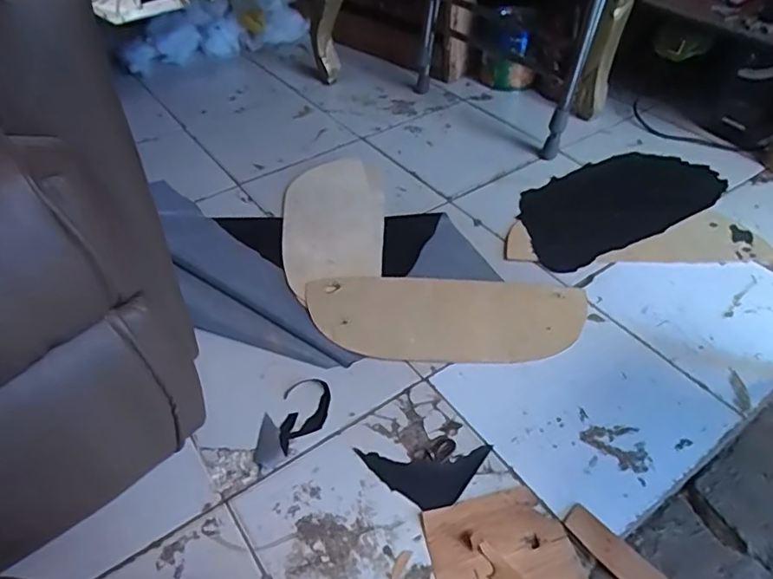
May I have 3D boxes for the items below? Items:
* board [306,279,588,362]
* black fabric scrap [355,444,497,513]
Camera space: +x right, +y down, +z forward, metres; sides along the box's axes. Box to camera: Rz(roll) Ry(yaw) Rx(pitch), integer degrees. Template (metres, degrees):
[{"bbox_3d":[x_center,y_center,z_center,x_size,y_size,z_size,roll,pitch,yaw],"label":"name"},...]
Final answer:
[{"bbox_3d":[0.089,0.040,0.834,0.410,0.008,0.163,1,46,1],"label":"board"},{"bbox_3d":[0.048,0.224,0.665,0.159,0.005,0.077,-2,46,-1],"label":"black fabric scrap"}]

